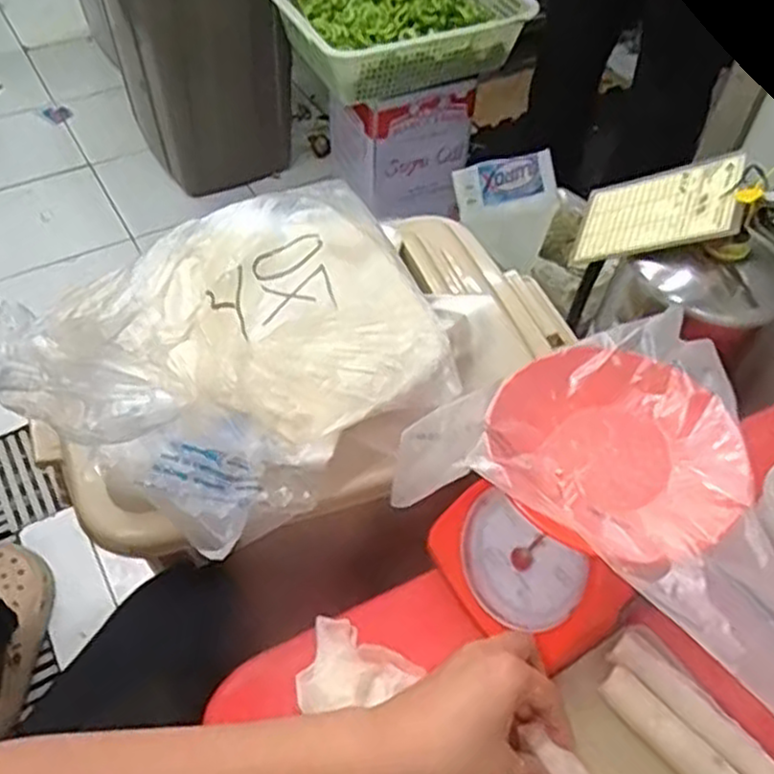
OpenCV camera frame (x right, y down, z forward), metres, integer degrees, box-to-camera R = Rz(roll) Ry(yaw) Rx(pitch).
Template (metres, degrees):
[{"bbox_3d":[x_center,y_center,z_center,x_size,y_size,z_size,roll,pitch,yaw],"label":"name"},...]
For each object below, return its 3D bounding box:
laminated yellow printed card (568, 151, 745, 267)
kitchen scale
[{"bbox_3d":[0.273,-0.180,0.774,0.174,0.010,0.105,-5,58,46],"label":"laminated yellow printed card"},{"bbox_3d":[0.146,0.085,0.553,0.173,0.150,0.160,-37,62,-27],"label":"kitchen scale"}]

